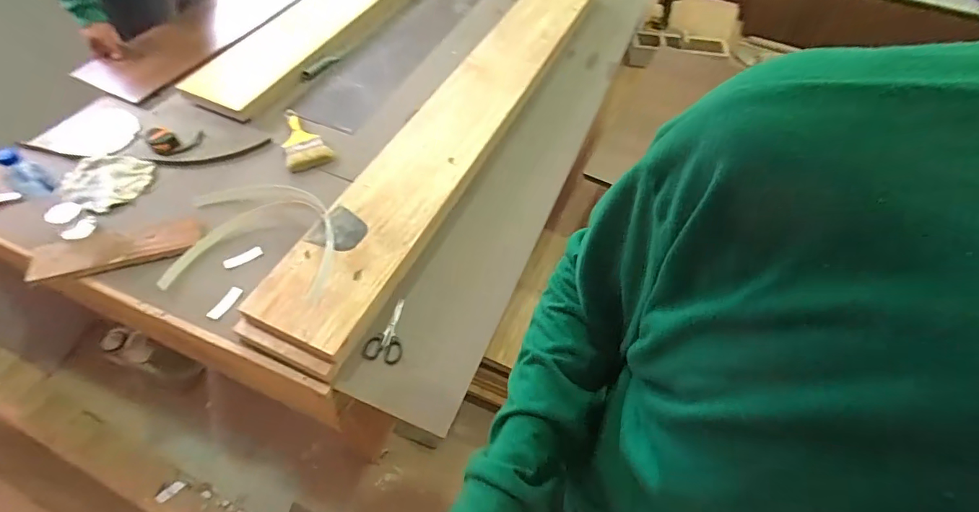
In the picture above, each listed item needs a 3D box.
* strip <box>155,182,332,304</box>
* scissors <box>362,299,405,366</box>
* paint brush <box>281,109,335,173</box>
[{"bbox_3d":[-0.469,-0.042,0.949,0.339,0.073,0.274,7,55,2],"label":"strip"},{"bbox_3d":[-0.202,0.144,0.892,0.071,0.011,0.135,2,51,-11],"label":"scissors"},{"bbox_3d":[-0.472,-0.302,1.173,0.106,0.017,0.239,-20,58,-16],"label":"paint brush"}]

